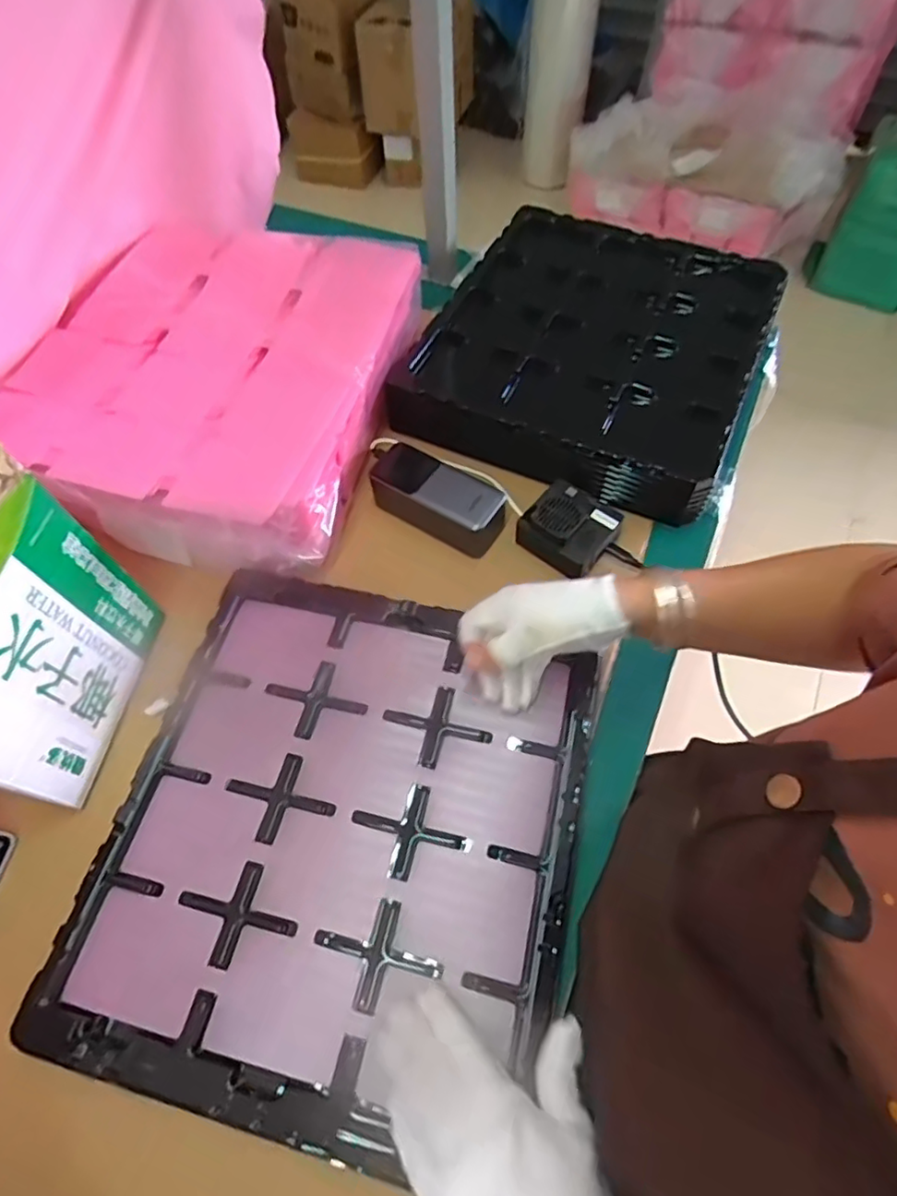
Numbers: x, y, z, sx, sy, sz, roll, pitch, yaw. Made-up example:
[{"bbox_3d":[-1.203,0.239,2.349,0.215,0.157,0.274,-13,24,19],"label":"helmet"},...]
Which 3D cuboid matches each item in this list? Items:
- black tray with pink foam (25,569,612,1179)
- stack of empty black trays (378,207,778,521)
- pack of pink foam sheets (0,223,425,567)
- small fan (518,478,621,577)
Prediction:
[{"bbox_3d":[-0.079,0.162,0.453,0.331,0.014,0.366,11,62,10],"label":"black tray with pink foam"},{"bbox_3d":[0.159,-0.277,0.664,0.331,0.070,0.379,23,64,14],"label":"stack of empty black trays"},{"bbox_3d":[-0.214,-0.215,0.601,0.306,0.118,0.378,14,63,11],"label":"pack of pink foam sheets"},{"bbox_3d":[0.113,-0.068,0.566,0.078,0.044,0.073,40,71,22],"label":"small fan"}]

